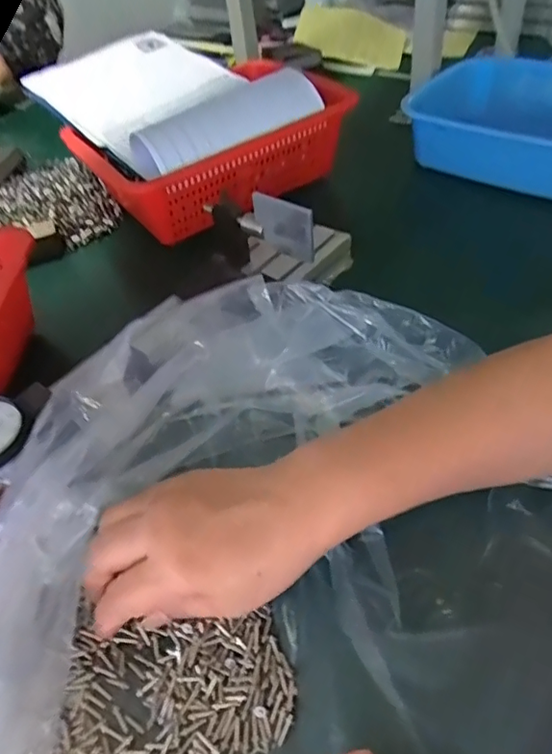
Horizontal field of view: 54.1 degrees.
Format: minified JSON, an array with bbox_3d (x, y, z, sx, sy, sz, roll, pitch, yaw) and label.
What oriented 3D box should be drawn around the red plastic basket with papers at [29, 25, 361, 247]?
[{"bbox_3d":[-0.119,-0.340,0.710,0.309,0.125,0.355,-27,50,-17],"label":"red plastic basket with papers"}]

